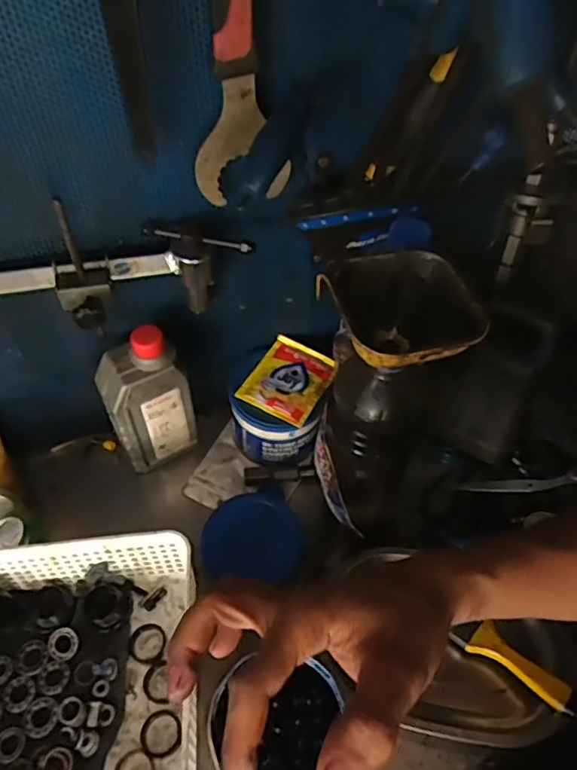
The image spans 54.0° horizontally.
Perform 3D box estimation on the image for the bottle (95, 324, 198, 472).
[{"bbox_3d":[-0.145,0.016,0.586,0.085,0.167,0.053,-17,54,-13],"label":"bottle"}]

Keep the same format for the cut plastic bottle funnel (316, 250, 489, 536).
[{"bbox_3d":[0.069,0.029,0.471,0.091,0.261,0.098,-13,53,-10],"label":"cut plastic bottle funnel"}]

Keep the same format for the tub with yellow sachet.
[{"bbox_3d":[-0.010,0.023,0.640,0.101,0.097,0.108,0,52,0],"label":"tub with yellow sachet"}]

